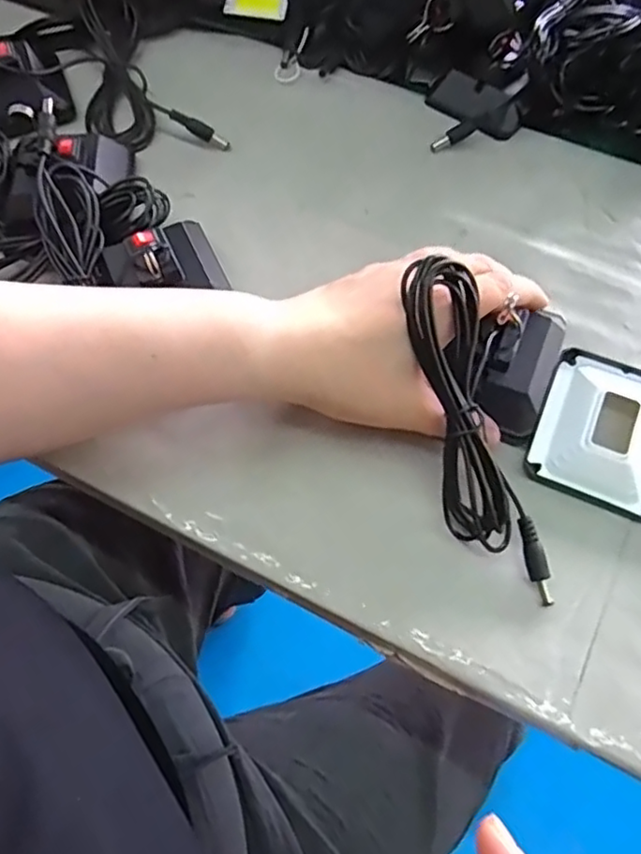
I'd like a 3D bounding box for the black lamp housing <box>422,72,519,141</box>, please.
[{"bbox_3d":[0.099,-0.210,0.425,0.026,0.017,0.062,-41,71,-17],"label":"black lamp housing"}]

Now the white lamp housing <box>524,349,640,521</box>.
[{"bbox_3d":[0.147,-0.001,0.325,0.066,0.017,0.081,23,67,11],"label":"white lamp housing"}]

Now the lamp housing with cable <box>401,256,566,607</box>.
[{"bbox_3d":[0.075,-0.008,0.294,0.083,0.074,0.129,10,65,6],"label":"lamp housing with cable"}]

